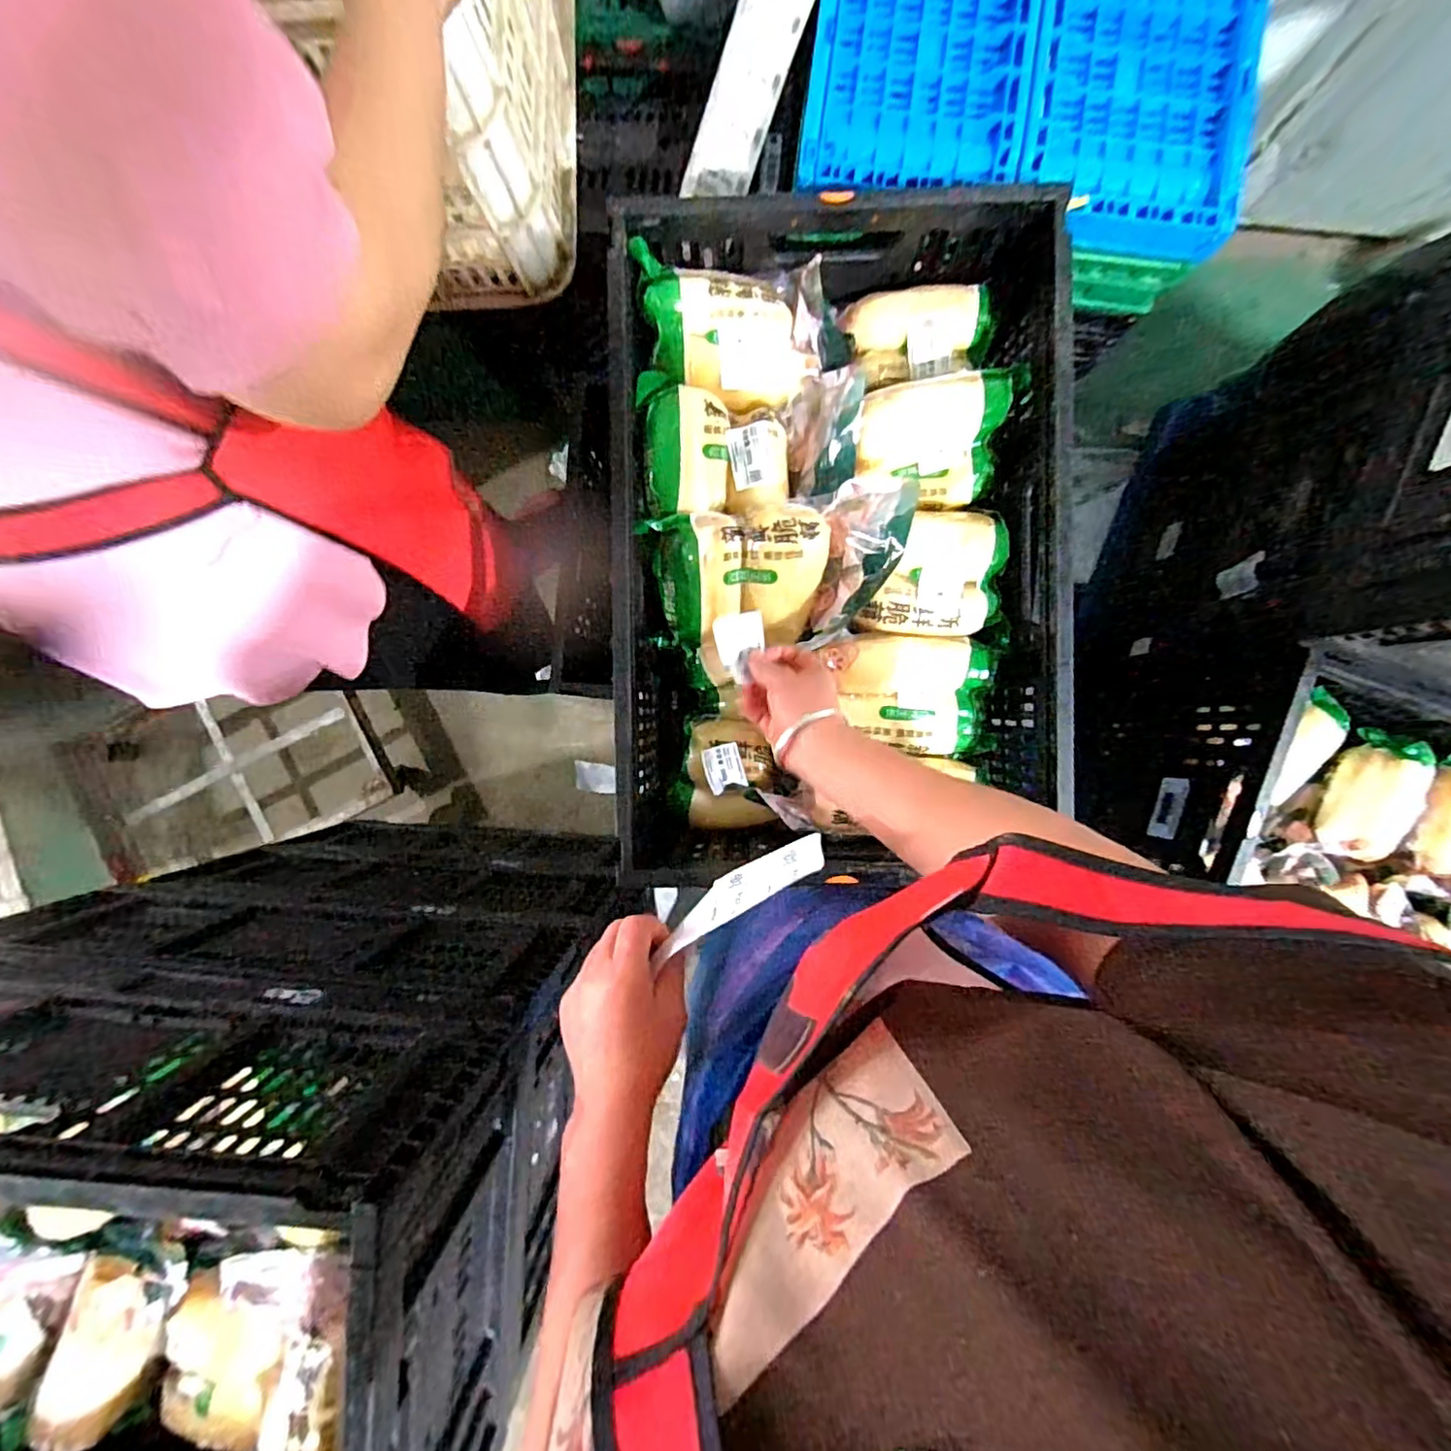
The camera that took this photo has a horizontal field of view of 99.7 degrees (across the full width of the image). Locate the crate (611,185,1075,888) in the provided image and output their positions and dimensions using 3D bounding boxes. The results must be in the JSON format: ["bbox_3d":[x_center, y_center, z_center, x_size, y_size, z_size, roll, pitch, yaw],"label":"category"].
[{"bbox_3d":[0.110,-0.169,0.608,0.383,0.158,0.609,-2,88,1],"label":"crate"}]

